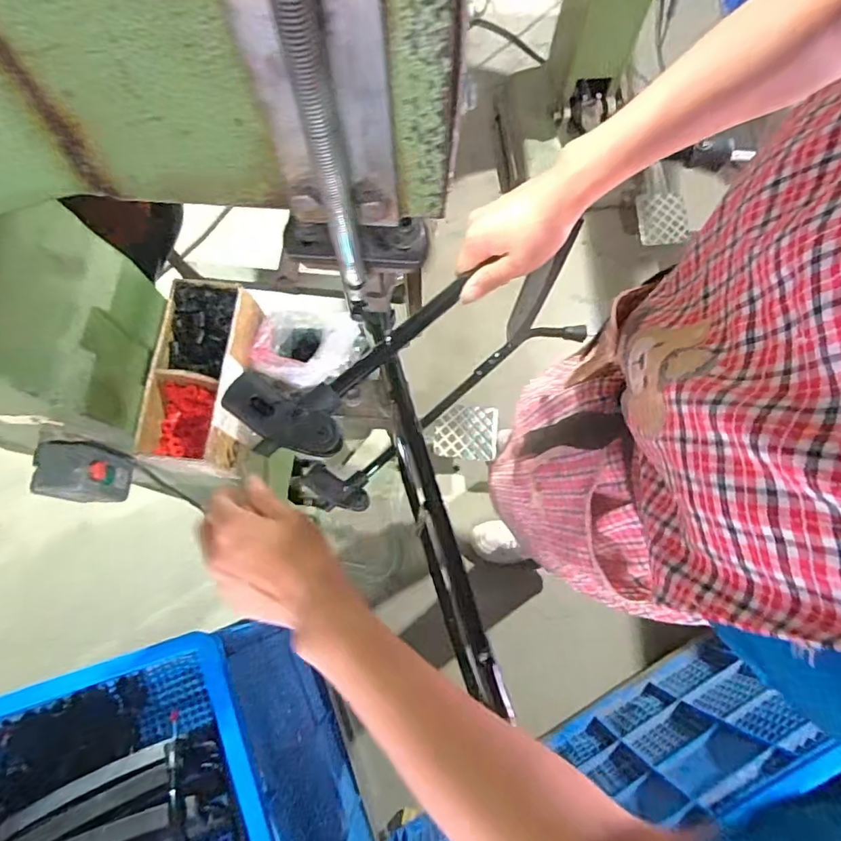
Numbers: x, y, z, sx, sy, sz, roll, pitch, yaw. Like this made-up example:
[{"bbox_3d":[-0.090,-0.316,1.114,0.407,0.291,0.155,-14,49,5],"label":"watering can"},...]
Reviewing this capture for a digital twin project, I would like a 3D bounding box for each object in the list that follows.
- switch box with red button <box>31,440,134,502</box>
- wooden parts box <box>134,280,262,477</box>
[{"bbox_3d":[-0.355,0.056,0.546,0.074,0.074,0.057,3,74,1],"label":"switch box with red button"},{"bbox_3d":[-0.228,-0.049,0.550,0.110,0.053,0.200,8,74,3],"label":"wooden parts box"}]

